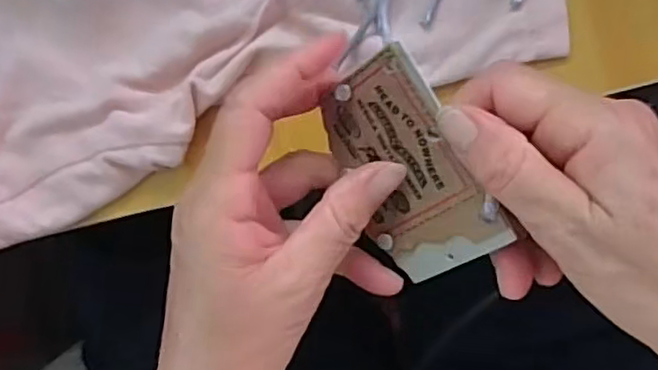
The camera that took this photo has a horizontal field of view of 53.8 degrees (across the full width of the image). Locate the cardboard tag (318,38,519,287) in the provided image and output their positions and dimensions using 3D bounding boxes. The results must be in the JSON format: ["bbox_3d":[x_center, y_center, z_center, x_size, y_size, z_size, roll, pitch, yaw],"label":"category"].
[{"bbox_3d":[0.029,-0.006,0.251,0.051,0.004,0.084,-31,90,37],"label":"cardboard tag"}]

